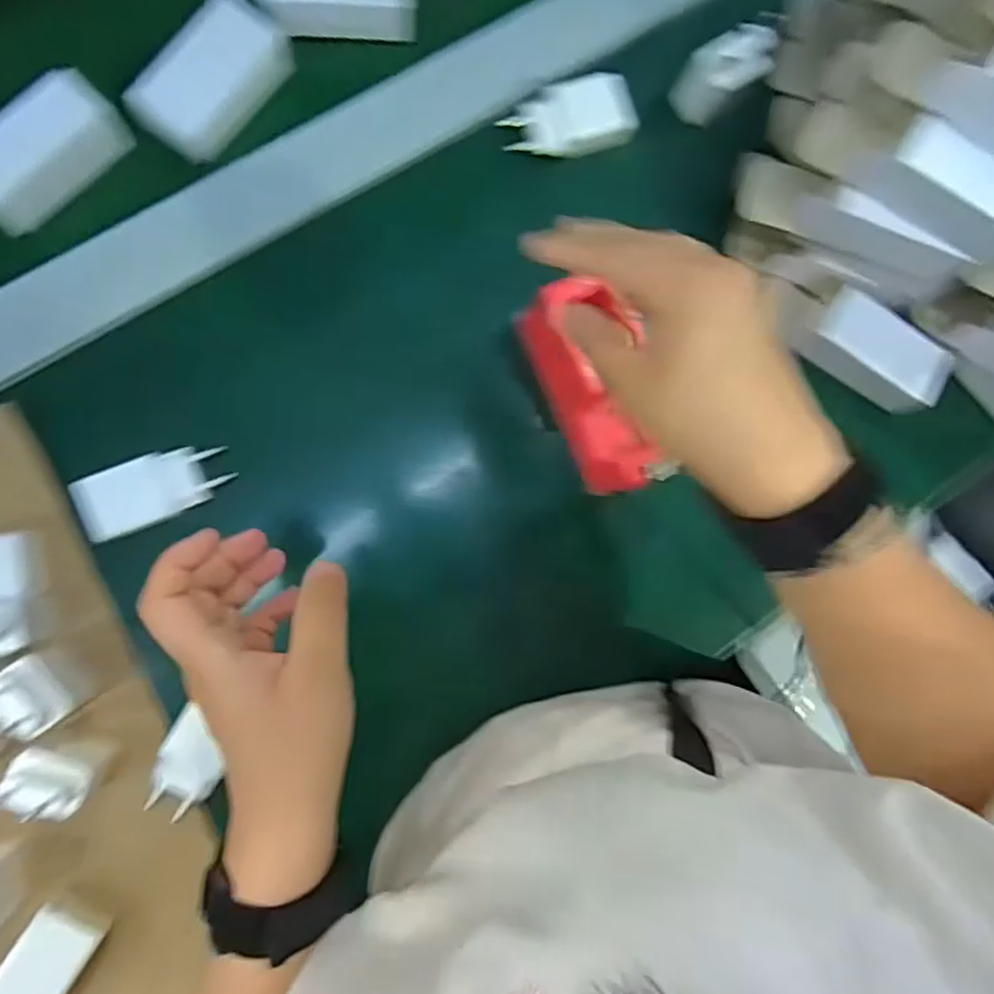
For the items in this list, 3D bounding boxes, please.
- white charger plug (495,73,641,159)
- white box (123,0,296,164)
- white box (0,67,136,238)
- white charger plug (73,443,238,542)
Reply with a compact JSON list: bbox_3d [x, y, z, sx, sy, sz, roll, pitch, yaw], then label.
[{"bbox_3d":[0.048,-0.255,0.471,0.090,0.021,0.048,-18,92,-8],"label":"white charger plug"},{"bbox_3d":[-0.180,-0.269,0.442,0.055,0.042,0.110,43,84,-6],"label":"white box"},{"bbox_3d":[-0.275,-0.209,0.417,0.033,0.055,0.099,43,84,-6],"label":"white box"},{"bbox_3d":[-0.205,-0.006,0.413,0.082,0.024,0.039,-24,93,-8],"label":"white charger plug"}]

